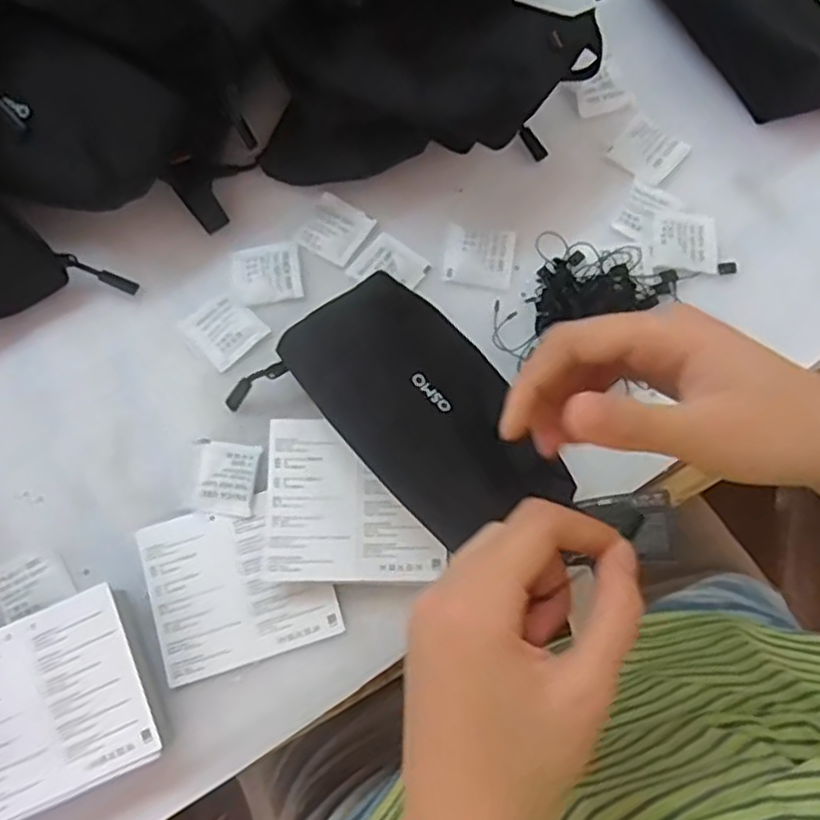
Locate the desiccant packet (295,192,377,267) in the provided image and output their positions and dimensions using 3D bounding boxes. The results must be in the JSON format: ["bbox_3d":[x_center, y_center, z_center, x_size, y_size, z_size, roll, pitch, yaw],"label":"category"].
[{"bbox_3d":[-0.048,-0.115,0.460,0.039,0.004,0.040,31,78,8],"label":"desiccant packet"}]

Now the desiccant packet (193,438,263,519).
[{"bbox_3d":[-0.106,0.040,0.420,0.036,0.007,0.042,6,76,2],"label":"desiccant packet"}]

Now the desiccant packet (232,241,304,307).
[{"bbox_3d":[-0.088,-0.084,0.449,0.041,0.004,0.039,-9,76,-2],"label":"desiccant packet"}]

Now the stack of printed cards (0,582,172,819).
[{"bbox_3d":[-0.185,0.152,0.378,0.098,0.032,0.091,-24,77,-5],"label":"stack of printed cards"}]

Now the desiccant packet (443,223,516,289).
[{"bbox_3d":[0.044,-0.096,0.453,0.041,0.004,0.038,7,76,3],"label":"desiccant packet"}]

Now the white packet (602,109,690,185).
[{"bbox_3d":[0.156,-0.170,0.472,0.042,0.008,0.040,43,80,10],"label":"white packet"}]

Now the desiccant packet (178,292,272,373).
[{"bbox_3d":[-0.113,-0.050,0.444,0.039,0.004,0.041,-40,79,-9],"label":"desiccant packet"}]

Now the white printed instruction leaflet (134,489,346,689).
[{"bbox_3d":[-0.096,0.096,0.406,0.097,0.009,0.088,-17,76,-3],"label":"white printed instruction leaflet"}]

